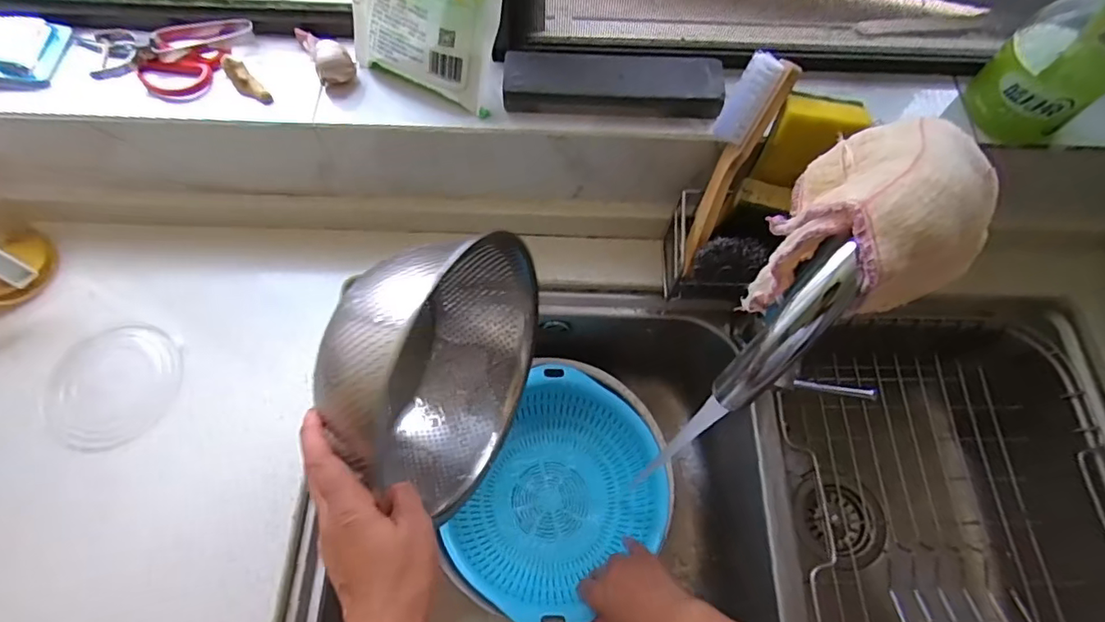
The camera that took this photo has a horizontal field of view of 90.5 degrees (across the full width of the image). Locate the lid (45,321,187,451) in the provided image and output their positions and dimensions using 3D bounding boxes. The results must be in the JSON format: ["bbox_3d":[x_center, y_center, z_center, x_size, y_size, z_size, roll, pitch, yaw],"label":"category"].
[{"bbox_3d":[-0.413,0.068,0.518,0.118,0.008,0.116,1,65,-1],"label":"lid"}]

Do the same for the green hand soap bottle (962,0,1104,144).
[{"bbox_3d":[0.396,-0.202,0.413,0.068,0.149,0.080,-41,73,-18],"label":"green hand soap bottle"}]

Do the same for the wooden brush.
[{"bbox_3d":[0.150,-0.122,0.476,0.042,0.186,0.028,21,28,8],"label":"wooden brush"}]

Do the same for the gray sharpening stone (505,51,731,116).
[{"bbox_3d":[0.052,-0.201,0.480,0.187,0.026,0.051,5,65,1],"label":"gray sharpening stone"}]

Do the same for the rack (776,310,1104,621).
[{"bbox_3d":[0.385,0.199,0.544,0.312,0.096,0.387,-3,66,-3],"label":"rack"}]

